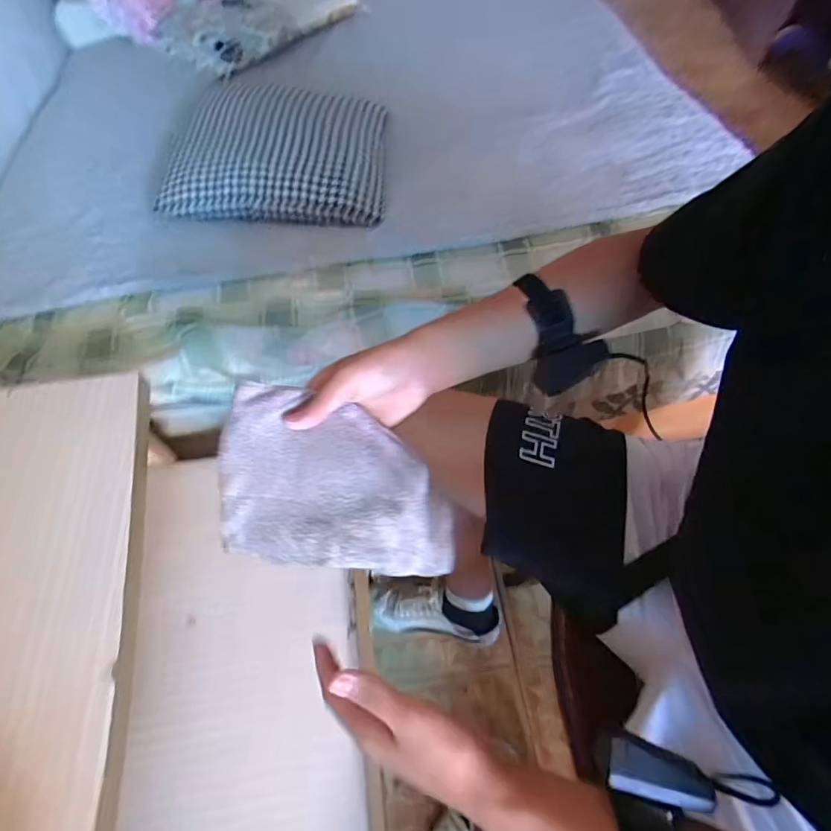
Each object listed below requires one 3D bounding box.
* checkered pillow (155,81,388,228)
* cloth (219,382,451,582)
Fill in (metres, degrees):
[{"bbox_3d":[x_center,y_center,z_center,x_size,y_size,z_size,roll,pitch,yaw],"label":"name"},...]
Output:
[{"bbox_3d":[-0.246,-0.492,0.851,0.387,0.092,0.327,2,60,3],"label":"checkered pillow"},{"bbox_3d":[-0.060,0.056,0.381,0.185,0.079,0.125,5,60,5],"label":"cloth"}]

